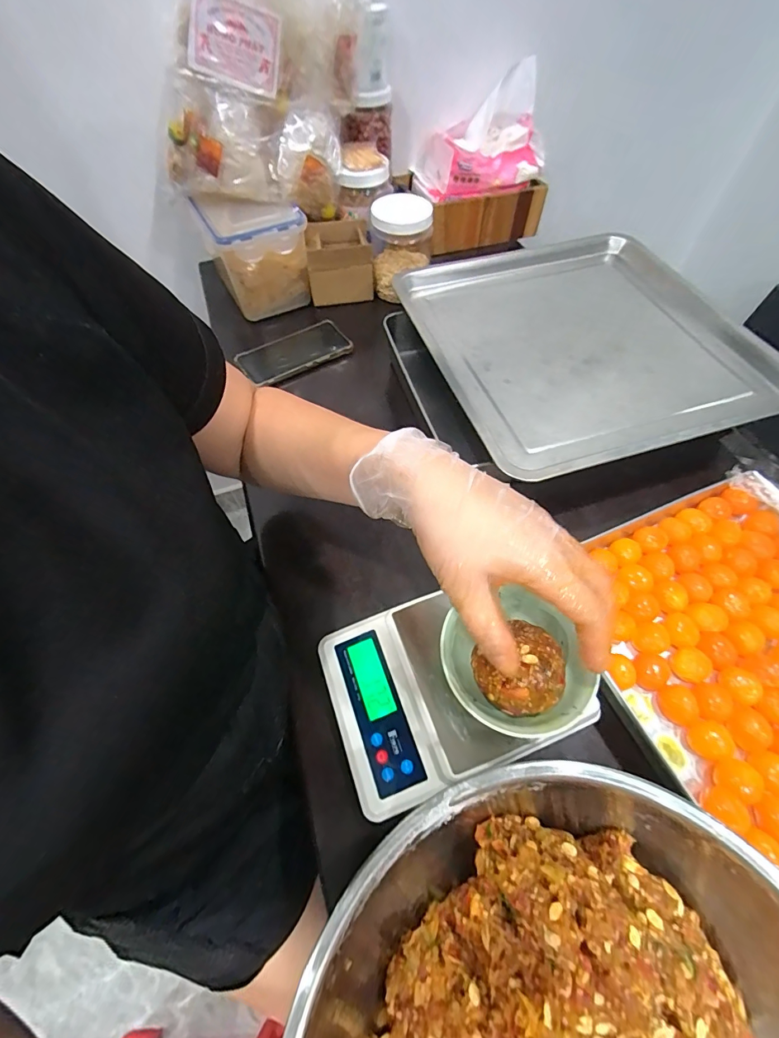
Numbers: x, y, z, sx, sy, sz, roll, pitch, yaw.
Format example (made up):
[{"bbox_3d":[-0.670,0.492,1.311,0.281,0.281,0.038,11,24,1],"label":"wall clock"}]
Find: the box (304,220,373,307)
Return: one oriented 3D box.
[{"bbox_3d":[-0.080,-0.407,0.660,0.099,0.090,0.088,-5,60,-2],"label":"box"}]

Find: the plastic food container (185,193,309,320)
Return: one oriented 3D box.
[{"bbox_3d":[-0.199,-0.410,0.640,0.139,0.127,0.117,-19,61,-10],"label":"plastic food container"}]

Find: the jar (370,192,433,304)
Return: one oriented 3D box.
[{"bbox_3d":[0.020,-0.438,0.663,0.092,0.112,0.093,0,60,1],"label":"jar"}]

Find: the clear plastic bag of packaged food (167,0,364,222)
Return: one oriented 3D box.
[{"bbox_3d":[-0.160,-0.571,0.531,0.224,0.288,0.051,4,39,-22],"label":"clear plastic bag of packaged food"}]

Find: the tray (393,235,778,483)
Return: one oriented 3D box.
[{"bbox_3d":[0.246,-0.241,0.528,0.392,0.027,0.399,-16,61,-8],"label":"tray"}]

